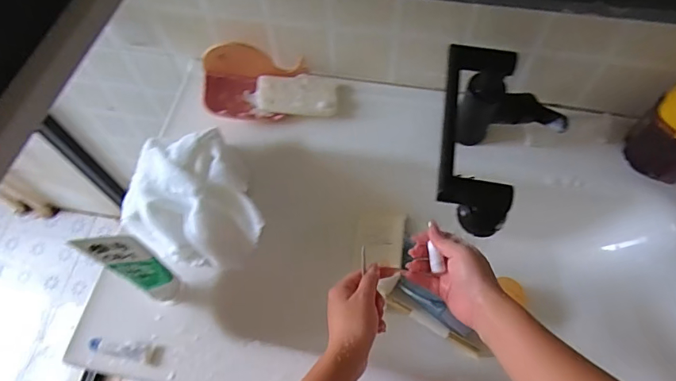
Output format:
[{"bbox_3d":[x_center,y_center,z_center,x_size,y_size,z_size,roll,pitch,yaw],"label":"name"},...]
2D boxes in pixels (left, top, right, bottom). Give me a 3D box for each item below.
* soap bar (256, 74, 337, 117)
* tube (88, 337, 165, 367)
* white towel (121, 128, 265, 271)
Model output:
[{"bbox_3d":[-0.061,-0.145,0.678,0.115,0.018,0.067,-2,63,2],"label":"soap bar"},{"bbox_3d":[-0.249,0.186,0.537,0.086,0.013,0.022,9,64,7],"label":"tube"},{"bbox_3d":[-0.197,0.015,0.604,0.165,0.073,0.188,-19,64,-7],"label":"white towel"}]

